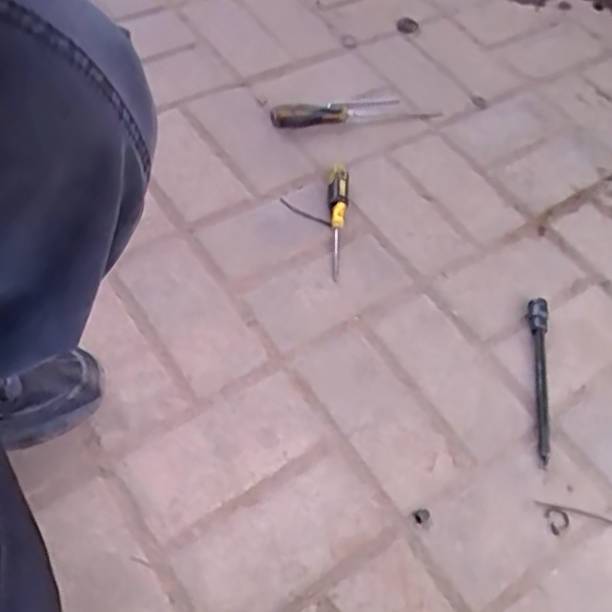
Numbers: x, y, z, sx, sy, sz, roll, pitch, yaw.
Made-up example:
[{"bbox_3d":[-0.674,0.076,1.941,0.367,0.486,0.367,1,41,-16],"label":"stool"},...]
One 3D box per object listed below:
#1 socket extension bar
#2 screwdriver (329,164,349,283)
[{"bbox_3d":[0.250,0.074,0.666,0.017,0.020,0.180,9,57,-2],"label":"socket extension bar"},{"bbox_3d":[0.037,-0.098,0.737,0.021,0.015,0.143,4,73,-2],"label":"screwdriver"}]

